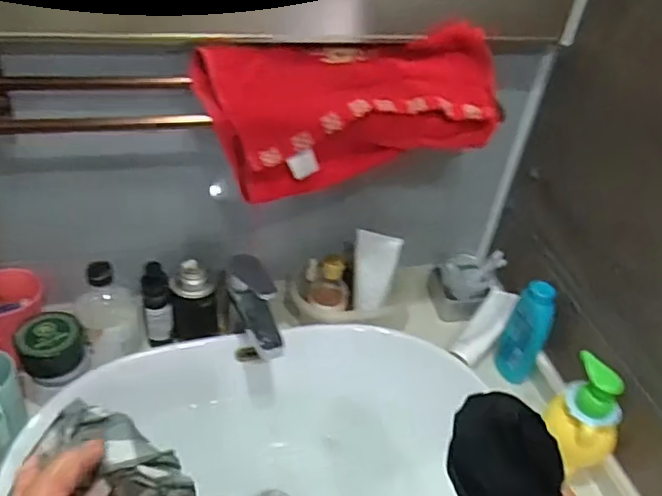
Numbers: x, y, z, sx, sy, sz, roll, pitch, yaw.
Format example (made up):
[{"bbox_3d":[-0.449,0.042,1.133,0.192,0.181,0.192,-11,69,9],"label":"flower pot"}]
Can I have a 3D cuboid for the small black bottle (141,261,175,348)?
[{"bbox_3d":[-0.235,0.081,0.810,0.037,0.144,0.031,-9,42,-20],"label":"small black bottle"}]

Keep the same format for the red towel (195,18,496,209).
[{"bbox_3d":[0.025,-0.165,0.666,0.331,0.053,0.163,-14,81,-14],"label":"red towel"}]

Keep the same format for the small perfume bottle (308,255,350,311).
[{"bbox_3d":[-0.002,0.050,0.850,0.057,0.081,0.046,11,39,3],"label":"small perfume bottle"}]

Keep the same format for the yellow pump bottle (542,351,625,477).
[{"bbox_3d":[0.304,0.210,0.713,0.077,0.160,0.081,0,40,-9],"label":"yellow pump bottle"}]

